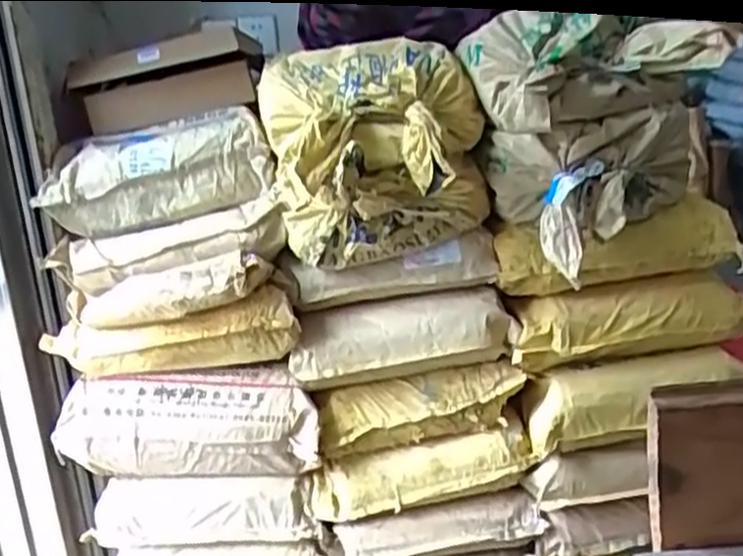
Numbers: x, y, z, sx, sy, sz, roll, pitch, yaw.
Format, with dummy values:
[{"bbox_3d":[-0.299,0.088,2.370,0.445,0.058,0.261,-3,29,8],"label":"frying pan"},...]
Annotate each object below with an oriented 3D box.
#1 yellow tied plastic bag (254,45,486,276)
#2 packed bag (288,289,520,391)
[{"bbox_3d":[0.016,-0.216,1.368,0.389,0.364,0.273,-6,14,-5],"label":"yellow tied plastic bag"},{"bbox_3d":[0.056,0.110,1.452,0.399,0.140,0.108,-6,14,-2],"label":"packed bag"}]

